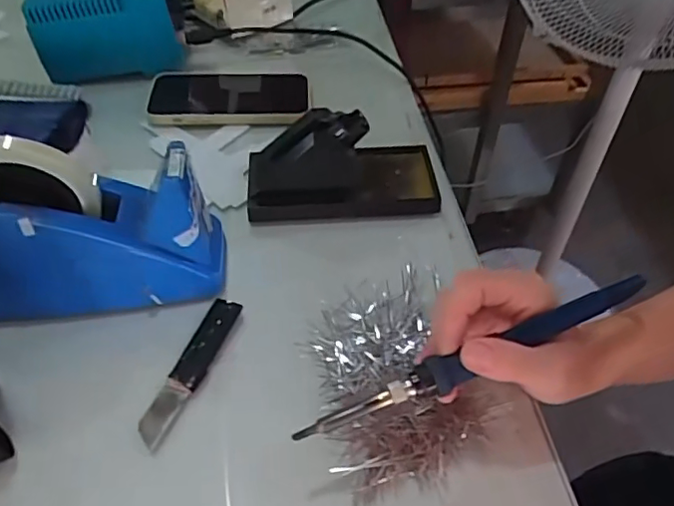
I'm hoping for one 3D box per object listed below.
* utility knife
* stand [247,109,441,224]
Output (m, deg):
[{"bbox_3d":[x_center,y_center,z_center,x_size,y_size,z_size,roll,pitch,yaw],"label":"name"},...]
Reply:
[{"bbox_3d":[-0.096,0.075,0.380,0.021,0.014,0.108,17,49,13],"label":"utility knife"},{"bbox_3d":[0.006,-0.077,0.484,0.158,0.077,0.072,-3,47,-5],"label":"stand"}]

